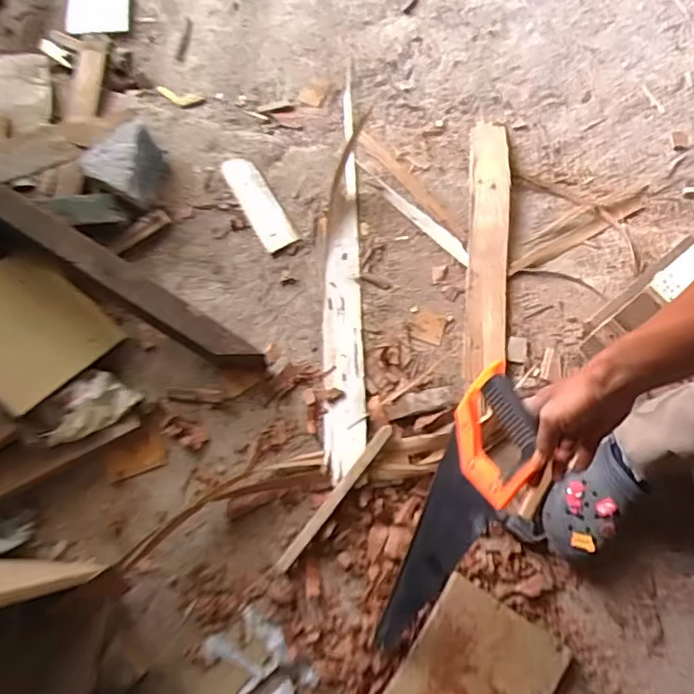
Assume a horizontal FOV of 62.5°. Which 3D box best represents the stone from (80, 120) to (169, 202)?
[{"bbox_3d":[-0.381,-0.316,0.997,0.126,0.062,0.138,0,72,-1],"label":"stone"}]

